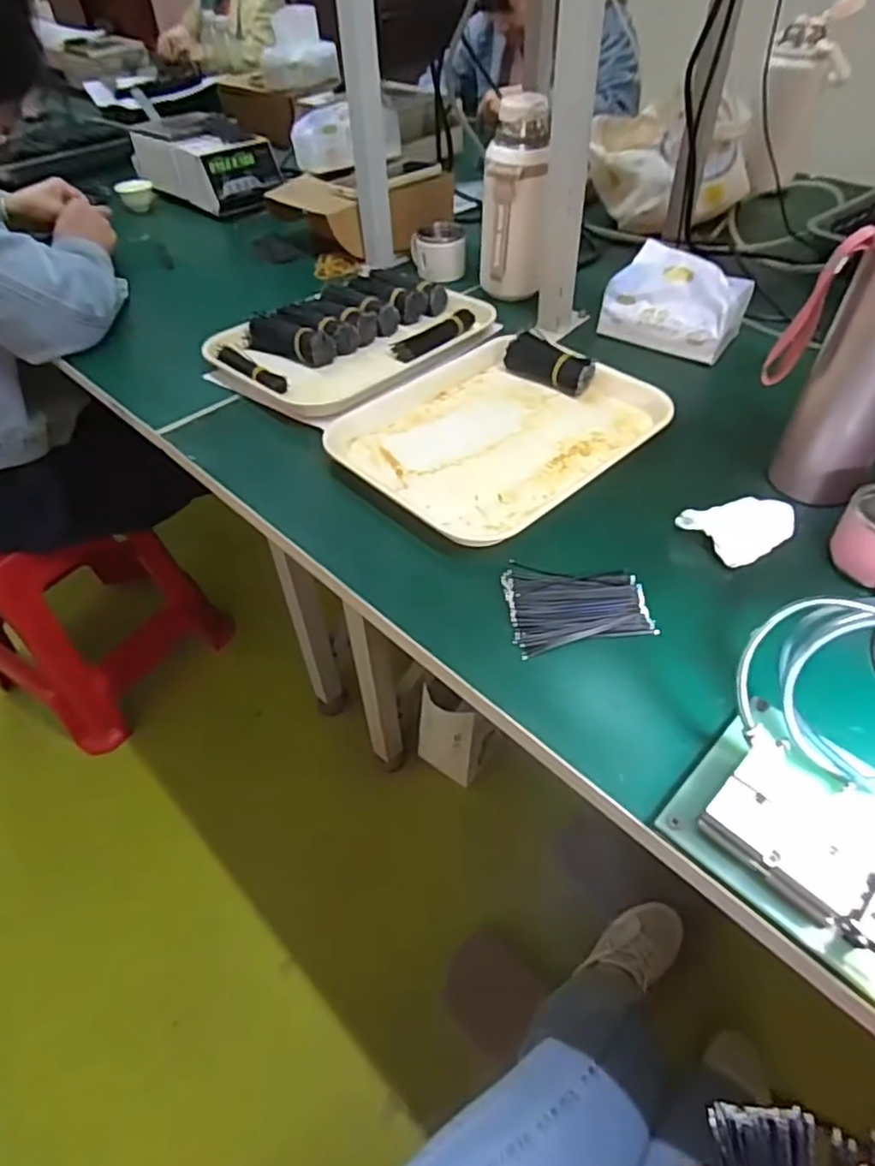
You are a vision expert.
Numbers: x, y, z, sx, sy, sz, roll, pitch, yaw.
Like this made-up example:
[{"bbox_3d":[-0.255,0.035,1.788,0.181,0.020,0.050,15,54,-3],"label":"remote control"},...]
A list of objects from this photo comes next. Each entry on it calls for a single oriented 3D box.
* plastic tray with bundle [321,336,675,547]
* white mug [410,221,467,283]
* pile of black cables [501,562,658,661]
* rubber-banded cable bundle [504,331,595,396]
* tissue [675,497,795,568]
[{"bbox_3d":[0.053,-0.154,0.632,0.244,0.026,0.283,34,58,29],"label":"plastic tray with bundle"},{"bbox_3d":[0.002,-0.458,0.884,0.075,0.056,0.057,-1,47,2],"label":"white mug"},{"bbox_3d":[0.105,0.013,0.484,0.104,0.012,0.086,-5,47,-2],"label":"pile of black cables"},{"bbox_3d":[0.122,-0.237,0.689,0.101,0.028,0.040,30,55,27],"label":"rubber-banded cable bundle"},{"bbox_3d":[0.249,-0.047,0.526,0.082,0.025,0.057,-24,51,-18],"label":"tissue"}]

